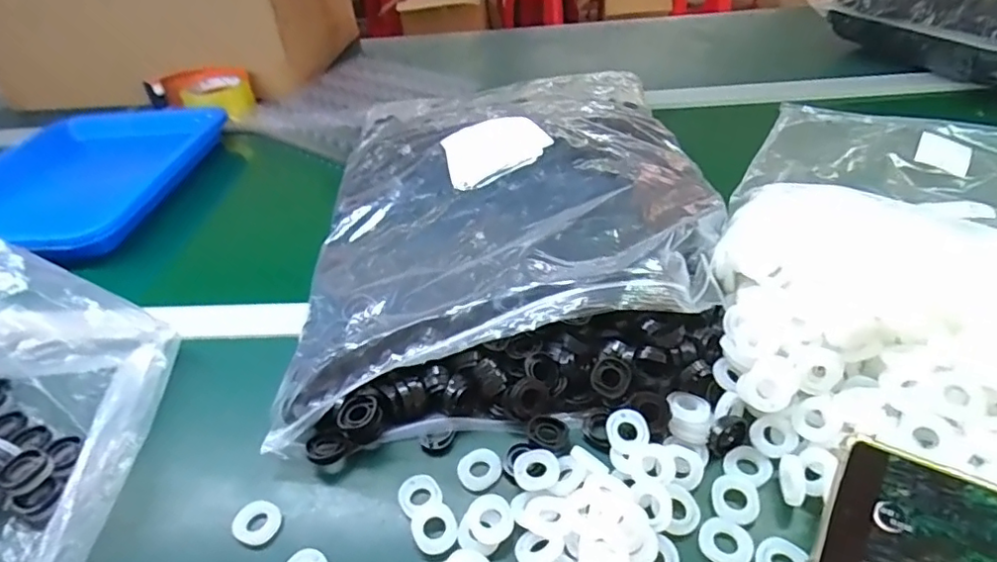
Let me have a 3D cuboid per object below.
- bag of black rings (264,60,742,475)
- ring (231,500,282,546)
[{"bbox_3d":[0.010,-0.045,0.470,0.324,0.106,0.361,-3,38,3],"label":"bag of black rings"},{"bbox_3d":[-0.145,0.144,0.339,0.028,0.005,0.024,14,42,23],"label":"ring"}]

